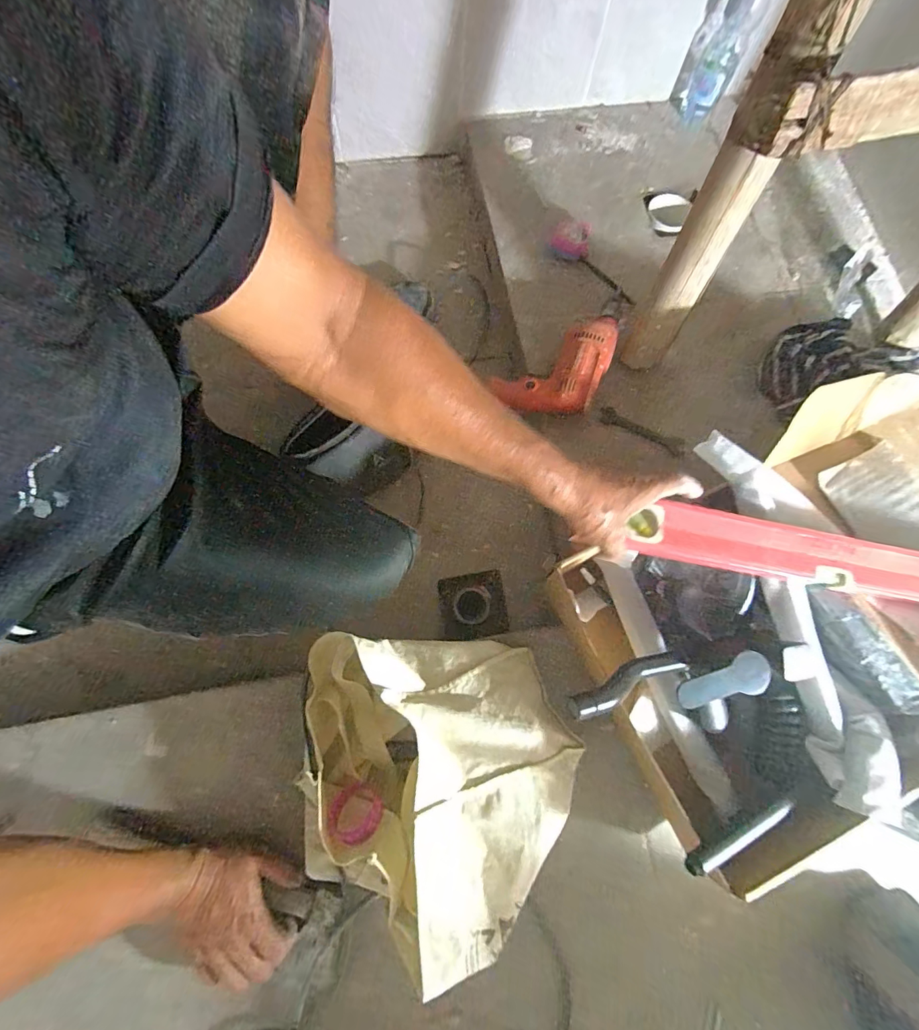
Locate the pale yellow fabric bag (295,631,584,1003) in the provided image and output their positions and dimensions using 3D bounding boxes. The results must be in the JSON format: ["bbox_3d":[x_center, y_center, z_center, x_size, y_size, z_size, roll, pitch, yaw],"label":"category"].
[{"bbox_3d":[-0.026,0.303,0.497,0.317,0.104,0.307,2,74,-1],"label":"pale yellow fabric bag"}]

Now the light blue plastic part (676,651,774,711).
[{"bbox_3d":[0.261,0.164,0.431,0.098,0.017,0.039,-11,74,-5],"label":"light blue plastic part"}]

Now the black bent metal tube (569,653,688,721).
[{"bbox_3d":[0.180,0.179,0.471,0.163,0.028,0.027,-9,72,-32],"label":"black bent metal tube"}]

